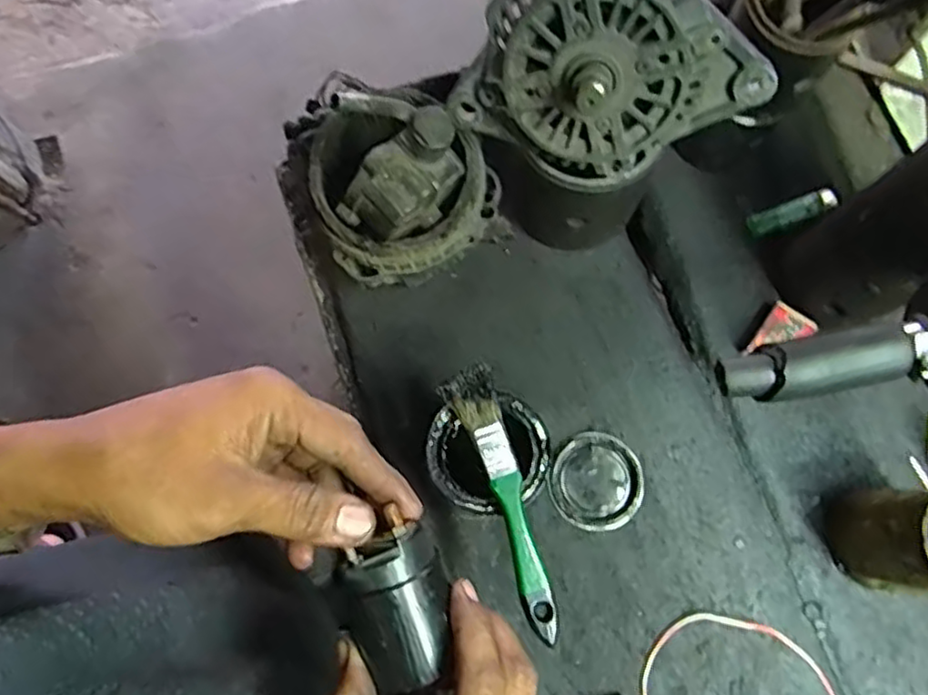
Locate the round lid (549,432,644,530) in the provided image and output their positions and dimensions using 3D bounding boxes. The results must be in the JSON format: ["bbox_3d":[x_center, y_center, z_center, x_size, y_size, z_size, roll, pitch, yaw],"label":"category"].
[{"bbox_3d":[0.107,0.108,0.548,0.072,0.005,0.074,0,76,0],"label":"round lid"}]

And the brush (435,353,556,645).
[{"bbox_3d":[0.023,0.098,0.435,0.033,0.010,0.176,-15,77,-4],"label":"brush"}]

